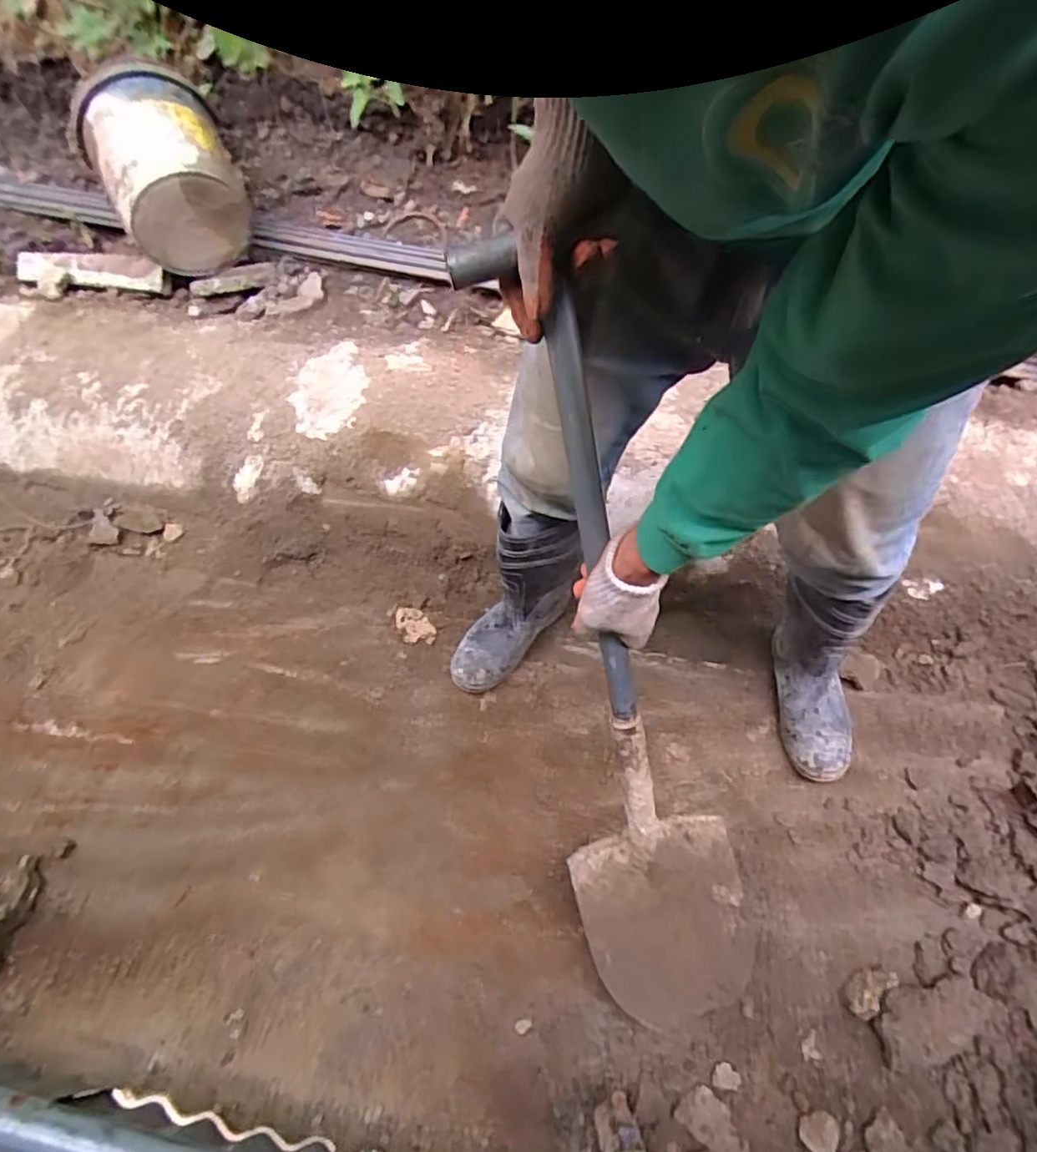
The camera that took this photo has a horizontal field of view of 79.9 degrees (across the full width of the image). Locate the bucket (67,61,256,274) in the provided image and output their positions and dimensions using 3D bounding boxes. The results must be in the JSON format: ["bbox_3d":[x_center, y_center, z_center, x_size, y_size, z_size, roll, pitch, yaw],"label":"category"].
[{"bbox_3d":[-0.798,-0.908,1.433,0.279,0.318,0.425,-28,63,-12],"label":"bucket"}]

